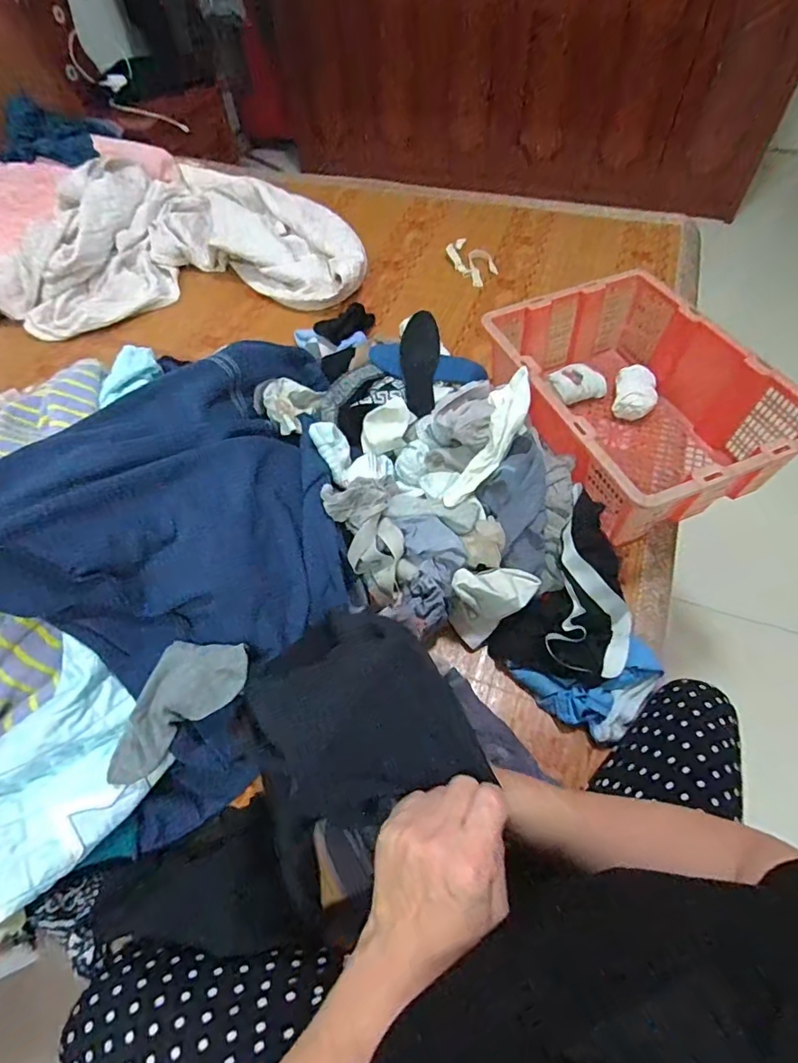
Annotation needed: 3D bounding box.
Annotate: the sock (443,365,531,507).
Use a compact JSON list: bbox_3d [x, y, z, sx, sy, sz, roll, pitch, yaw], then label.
[{"bbox_3d":[0.142,-0.148,0.761,0.070,0.079,0.256,25,75,13],"label":"sock"}]

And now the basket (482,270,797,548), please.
[{"bbox_3d":[0.392,-0.222,0.872,0.337,0.170,0.474,-21,59,-10],"label":"basket"}]

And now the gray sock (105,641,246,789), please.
[{"bbox_3d":[-0.259,0.197,0.577,0.091,0.047,0.187,39,67,24],"label":"gray sock"}]

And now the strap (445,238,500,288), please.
[{"bbox_3d":[0.181,-0.672,1.245,0.082,0.017,0.155,-34,73,-4],"label":"strap"}]

